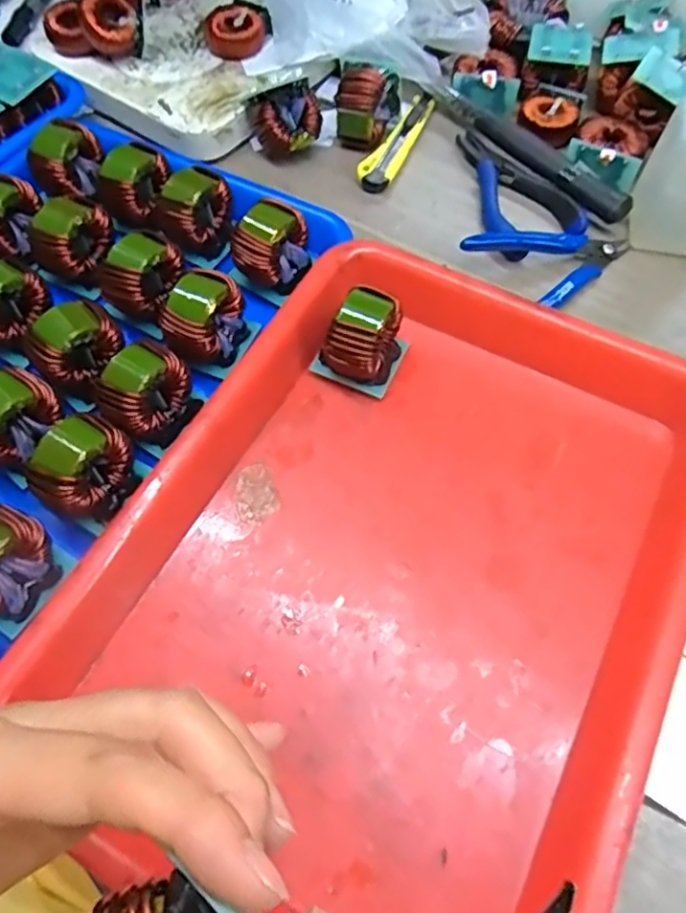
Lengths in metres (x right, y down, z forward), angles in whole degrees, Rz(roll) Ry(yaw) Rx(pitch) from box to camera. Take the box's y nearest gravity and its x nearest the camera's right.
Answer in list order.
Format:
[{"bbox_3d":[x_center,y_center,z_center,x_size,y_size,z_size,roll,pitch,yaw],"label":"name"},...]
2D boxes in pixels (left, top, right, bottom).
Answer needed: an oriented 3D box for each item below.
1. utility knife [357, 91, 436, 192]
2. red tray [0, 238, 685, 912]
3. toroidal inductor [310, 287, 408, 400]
[{"bbox_3d":[0.043,-0.242,0.471,0.023,0.014,0.114,21,64,12],"label":"utility knife"},{"bbox_3d":[0.039,0.037,0.307,0.247,0.045,0.306,27,65,14],"label":"red tray"},{"bbox_3d":[0.010,-0.069,0.356,0.047,0.048,0.046,31,64,15],"label":"toroidal inductor"}]

